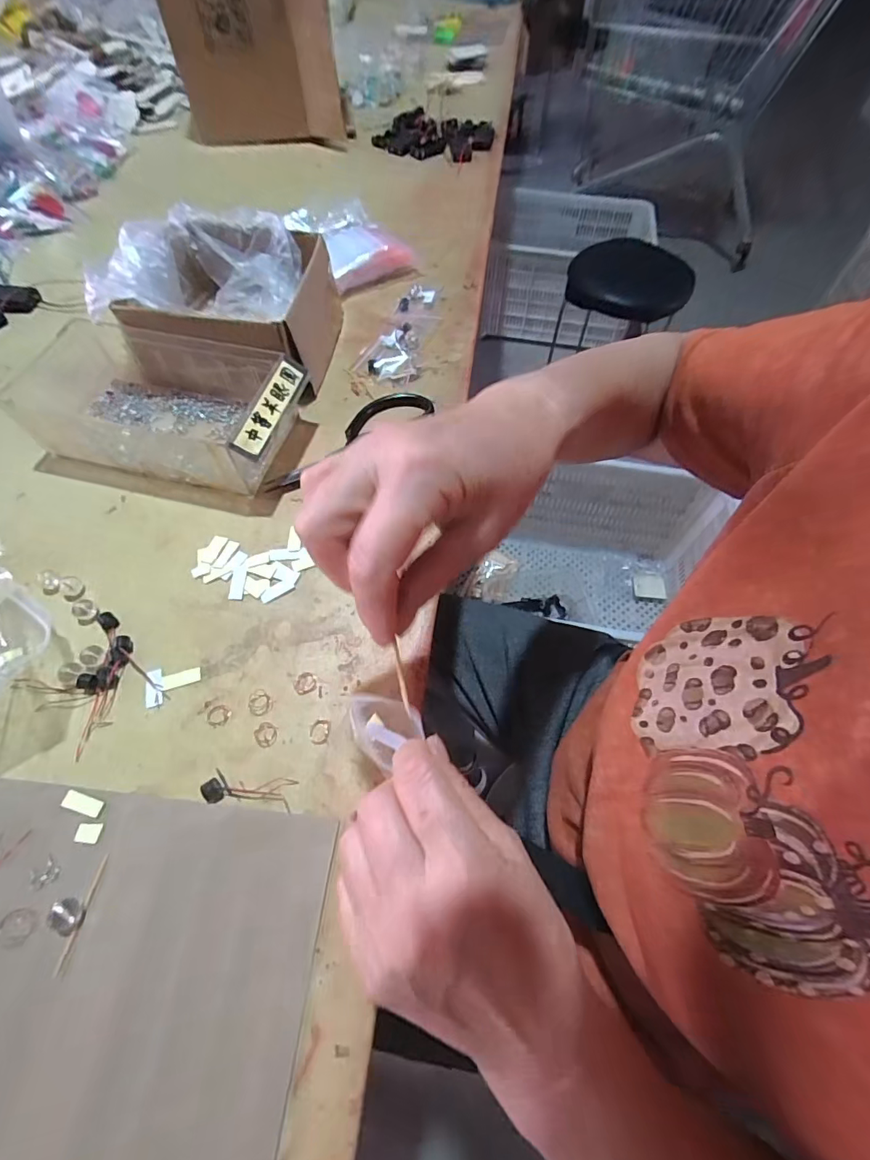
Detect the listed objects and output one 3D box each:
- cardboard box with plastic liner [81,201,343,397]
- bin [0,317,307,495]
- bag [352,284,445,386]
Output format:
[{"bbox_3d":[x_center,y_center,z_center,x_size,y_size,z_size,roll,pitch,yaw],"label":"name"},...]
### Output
[{"bbox_3d":[-0.207,-0.301,0.504,0.195,0.097,0.206,13,62,7],"label":"cardboard box with plastic liner"},{"bbox_3d":[-0.266,-0.165,0.449,0.273,0.065,0.134,10,61,6],"label":"bin"},{"bbox_3d":[-0.031,-0.296,0.561,0.069,0.019,0.186,15,62,8],"label":"bag"}]

